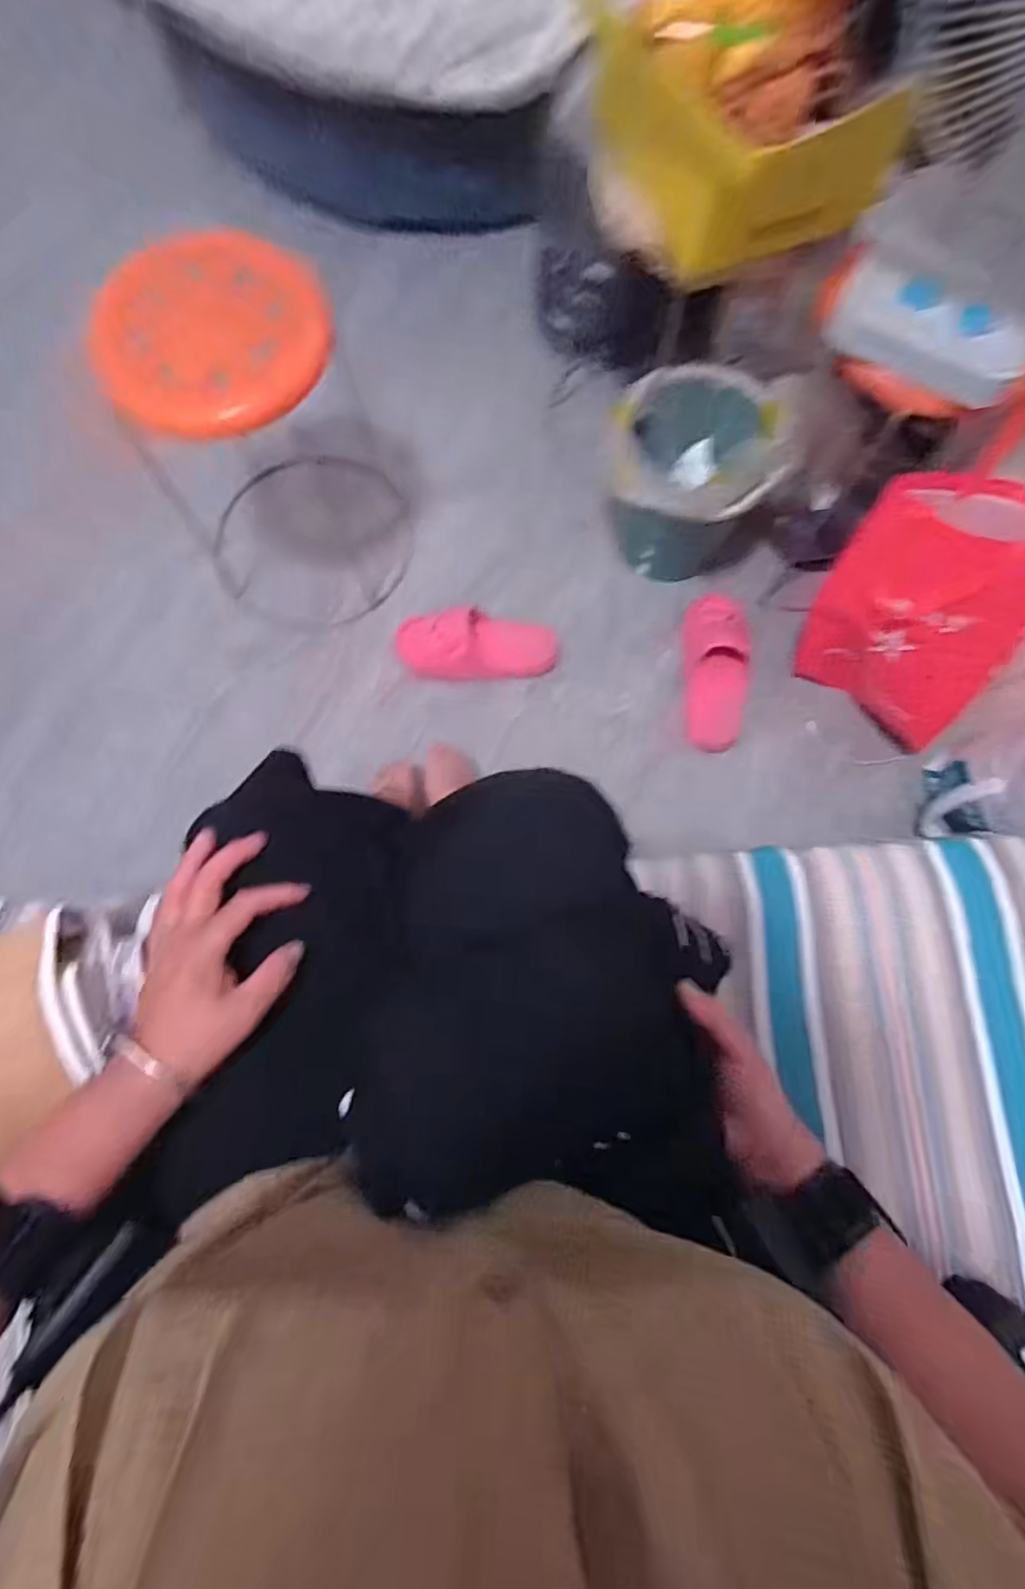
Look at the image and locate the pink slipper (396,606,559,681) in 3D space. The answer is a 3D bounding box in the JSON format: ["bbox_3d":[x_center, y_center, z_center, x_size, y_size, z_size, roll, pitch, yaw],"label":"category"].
[{"bbox_3d":[-0.056,-0.240,1.038,0.261,0.065,0.104,-7,77,-3],"label":"pink slipper"}]

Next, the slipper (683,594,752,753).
[{"bbox_3d":[0.330,-0.204,1.035,0.092,0.067,0.261,3,76,-1],"label":"slipper"}]

